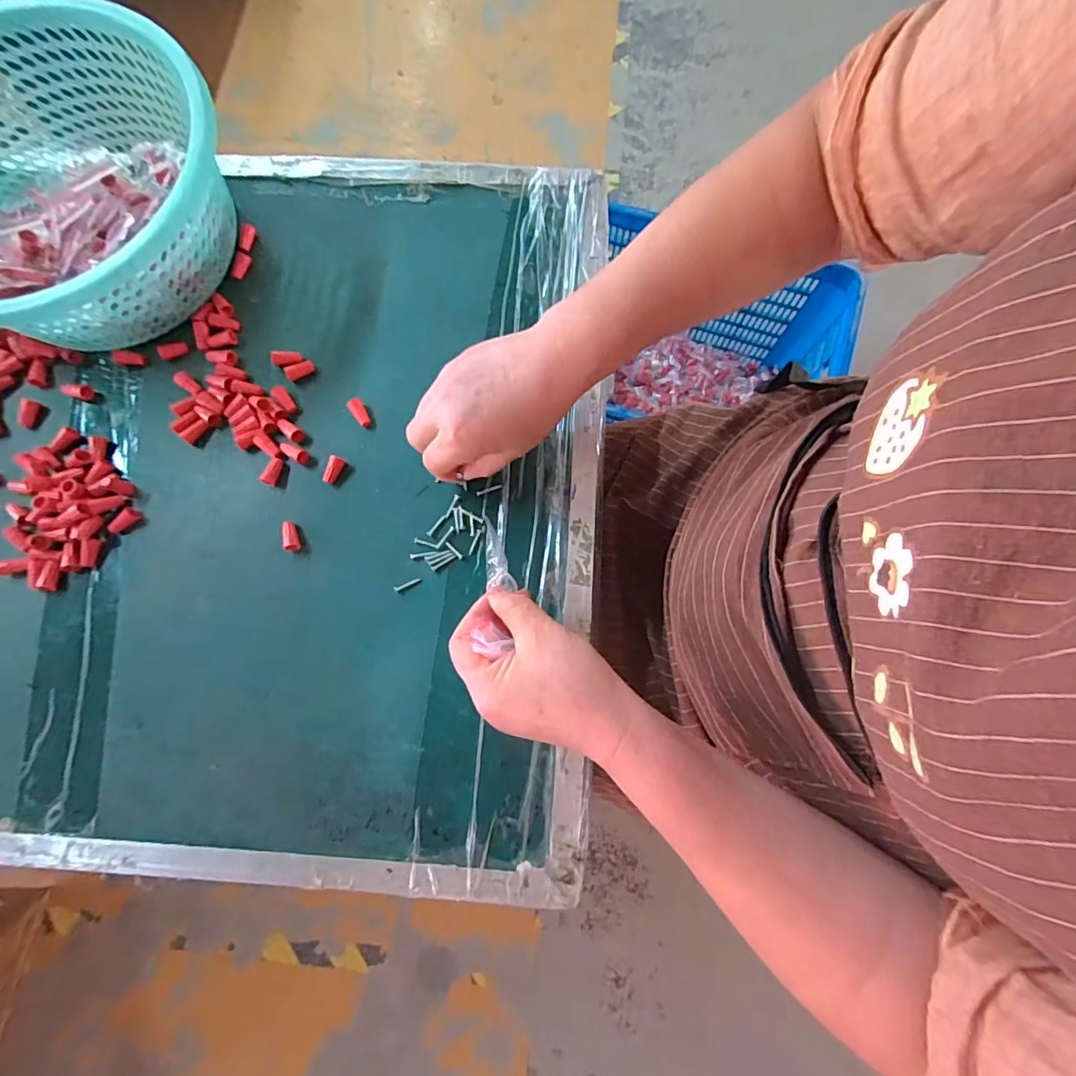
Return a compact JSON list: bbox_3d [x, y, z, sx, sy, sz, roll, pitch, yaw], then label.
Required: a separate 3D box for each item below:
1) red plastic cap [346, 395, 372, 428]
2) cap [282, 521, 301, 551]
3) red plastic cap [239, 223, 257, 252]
[{"bbox_3d":[-0.147,-0.105,0.424,0.012,0.012,0.027,-32,79,-6],"label":"red plastic cap"},{"bbox_3d":[-0.192,-0.001,0.402,0.010,0.014,0.023,-15,77,-2],"label":"cap"},{"bbox_3d":[-0.264,-0.273,0.467,0.013,0.007,0.028,7,77,2],"label":"red plastic cap"}]

